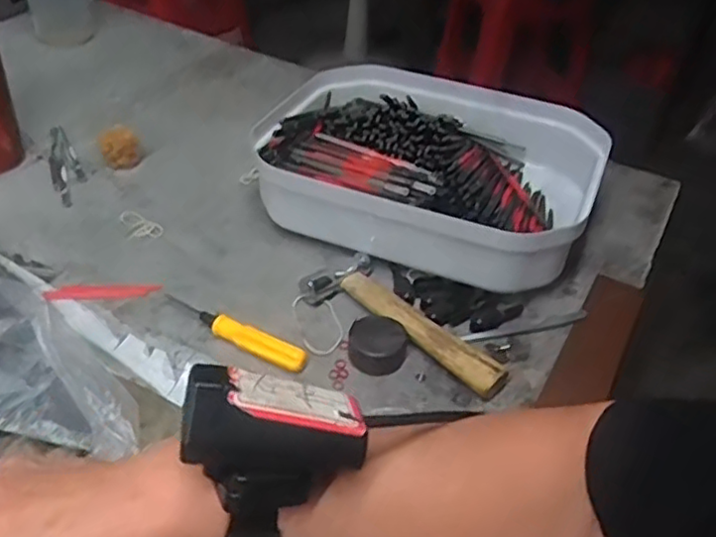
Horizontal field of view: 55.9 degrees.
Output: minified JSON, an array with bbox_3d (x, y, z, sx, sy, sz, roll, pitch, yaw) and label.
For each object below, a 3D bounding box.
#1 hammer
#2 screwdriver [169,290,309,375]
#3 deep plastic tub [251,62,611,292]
[{"bbox_3d":[0.035,0.035,0.474,0.159,0.018,0.058,30,46,28],"label":"hammer"},{"bbox_3d":[-0.085,0.041,0.461,0.115,0.012,0.017,22,43,20],"label":"screwdriver"},{"bbox_3d":[0.059,-0.087,0.582,0.275,0.074,0.231,19,41,16],"label":"deep plastic tub"}]

